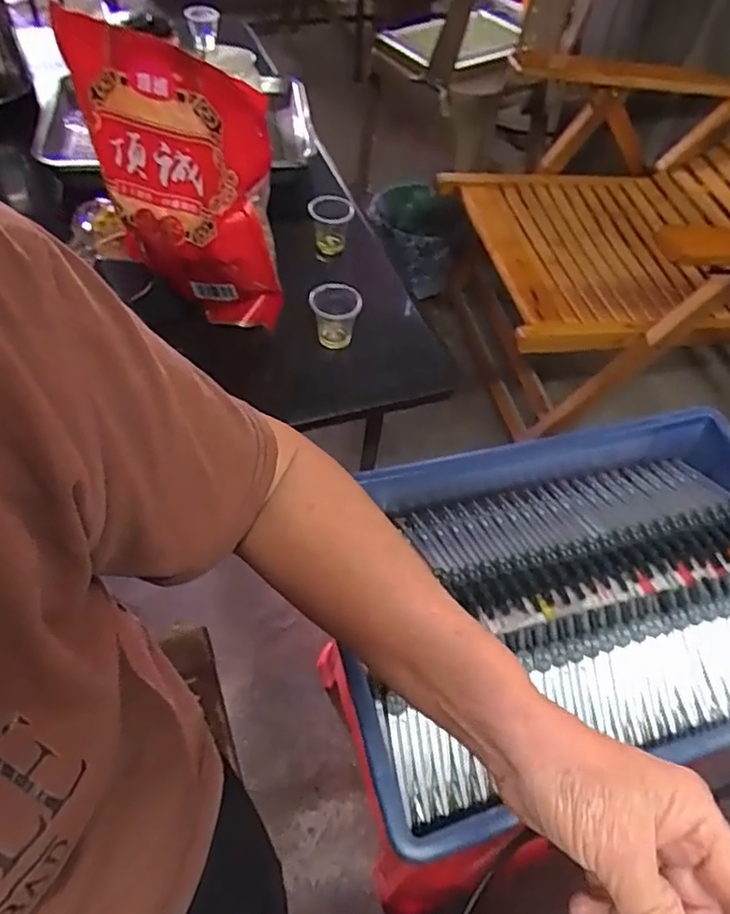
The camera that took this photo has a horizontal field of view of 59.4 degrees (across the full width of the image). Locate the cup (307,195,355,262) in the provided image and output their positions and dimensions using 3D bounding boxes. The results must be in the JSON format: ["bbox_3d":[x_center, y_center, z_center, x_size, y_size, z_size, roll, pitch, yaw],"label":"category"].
[{"bbox_3d":[-0.042,-0.284,0.792,0.051,0.077,0.050,2,58,-3],"label":"cup"}]

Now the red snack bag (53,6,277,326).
[{"bbox_3d":[-0.178,-0.237,0.595,0.193,0.269,0.056,15,53,2],"label":"red snack bag"}]

